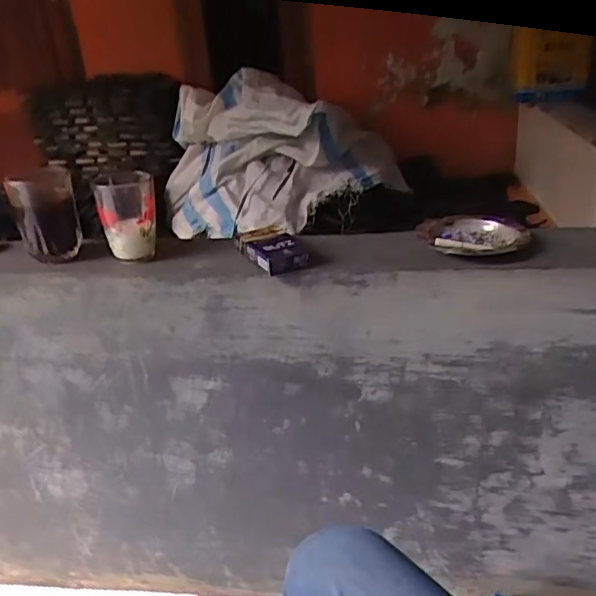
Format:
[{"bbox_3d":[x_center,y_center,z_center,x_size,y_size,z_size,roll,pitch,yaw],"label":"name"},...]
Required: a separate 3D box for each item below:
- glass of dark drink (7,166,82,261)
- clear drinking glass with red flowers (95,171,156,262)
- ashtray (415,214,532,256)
[{"bbox_3d":[-0.290,-0.099,0.662,0.065,0.092,0.067,-15,29,-19],"label":"glass of dark drink"},{"bbox_3d":[-0.192,-0.094,0.652,0.065,0.087,0.067,-12,28,-14],"label":"clear drinking glass with red flowers"},{"bbox_3d":[0.190,-0.066,0.627,0.110,0.024,0.104,-1,28,6],"label":"ashtray"}]

